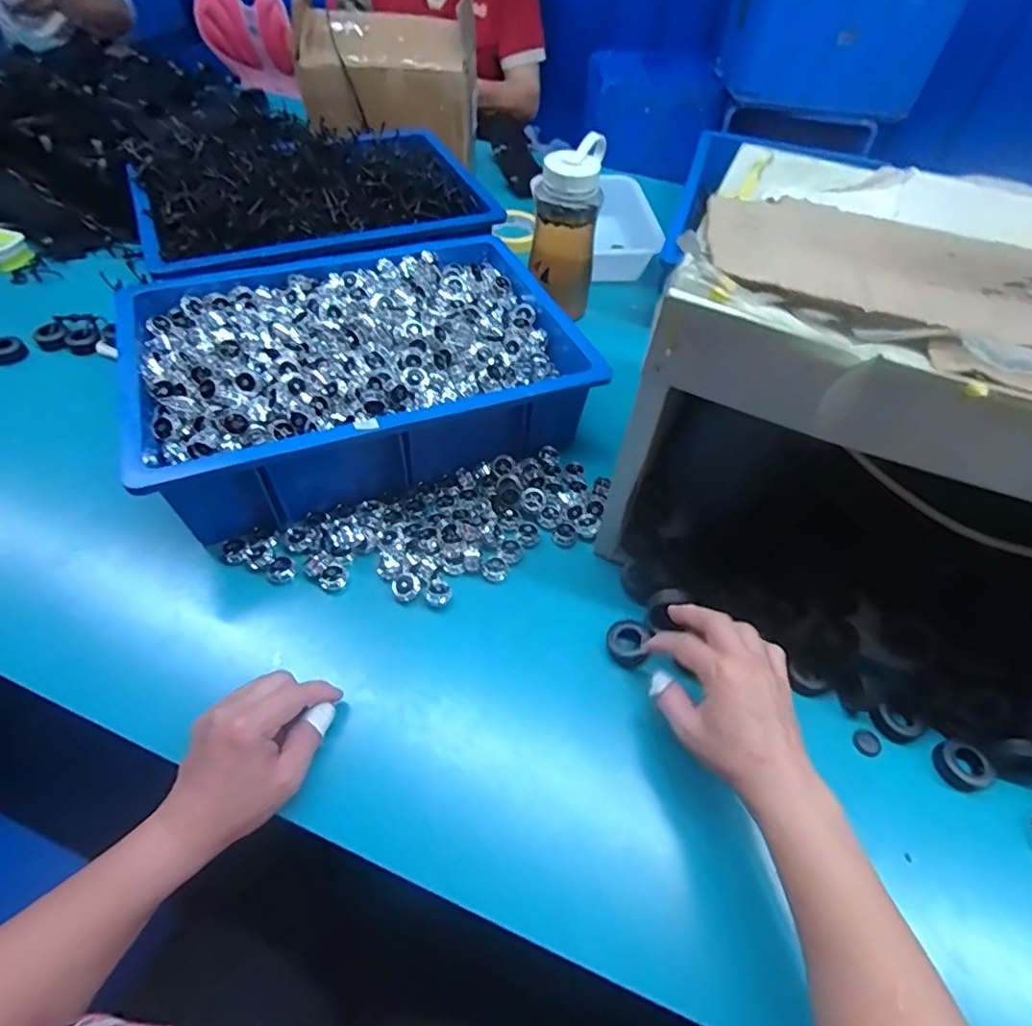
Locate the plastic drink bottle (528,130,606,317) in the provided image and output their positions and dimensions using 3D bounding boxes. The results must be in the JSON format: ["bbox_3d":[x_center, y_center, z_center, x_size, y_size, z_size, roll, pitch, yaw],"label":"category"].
[{"bbox_3d":[0.064,-0.370,0.733,0.084,0.182,0.092,10,51,6],"label":"plastic drink bottle"}]

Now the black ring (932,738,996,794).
[{"bbox_3d":[0.346,0.196,0.429,0.032,0.016,0.036,-14,52,-13],"label":"black ring"}]

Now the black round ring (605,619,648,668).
[{"bbox_3d":[0.098,0.113,0.487,0.036,0.012,0.042,8,51,5],"label":"black round ring"}]

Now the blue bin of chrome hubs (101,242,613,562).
[{"bbox_3d":[-0.161,-0.165,0.612,0.433,0.107,0.314,-17,53,-15],"label":"blue bin of chrome hubs"}]

